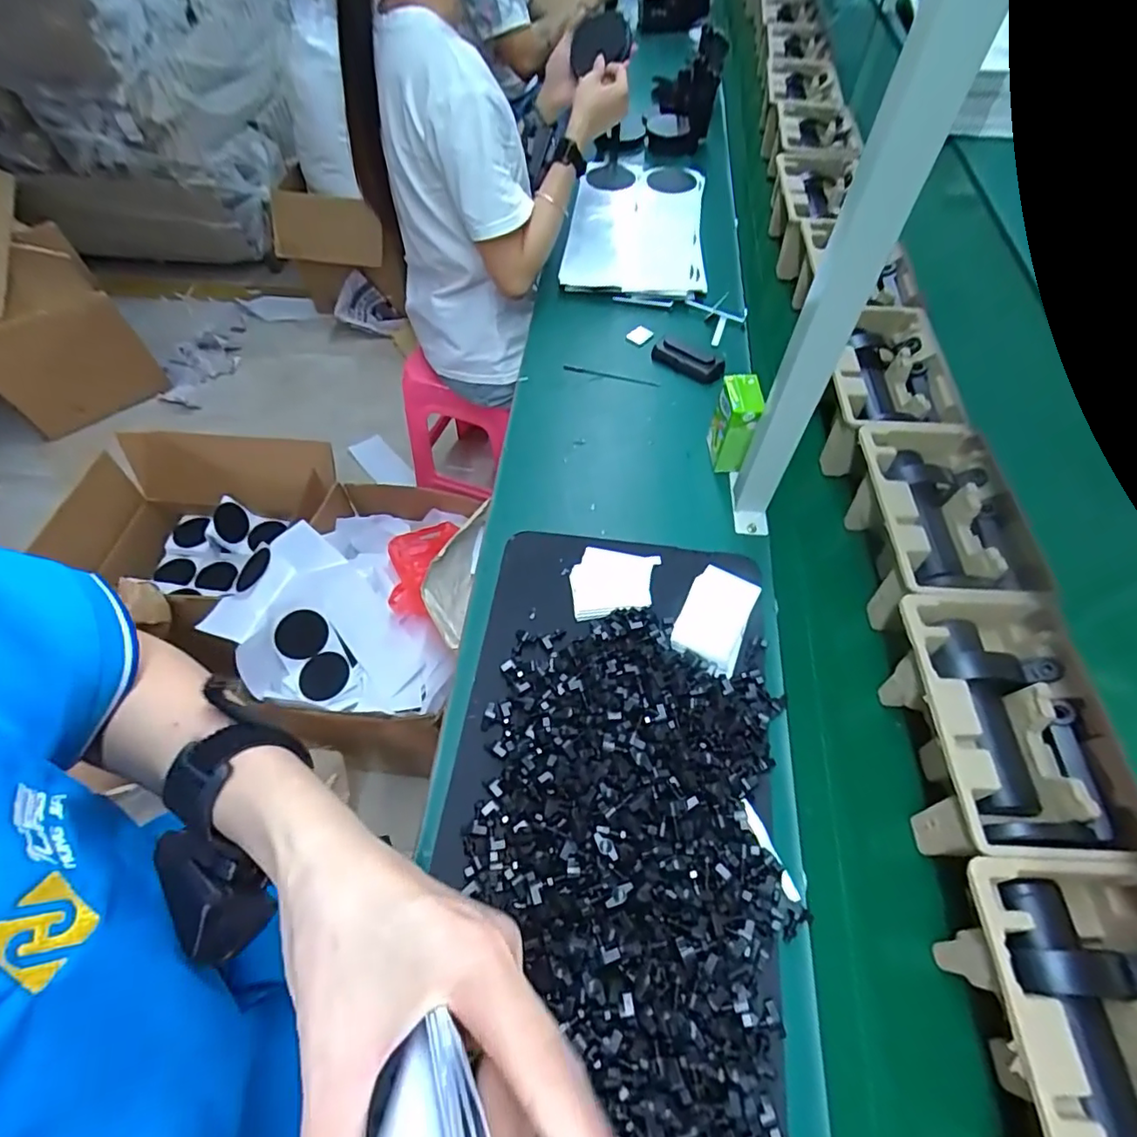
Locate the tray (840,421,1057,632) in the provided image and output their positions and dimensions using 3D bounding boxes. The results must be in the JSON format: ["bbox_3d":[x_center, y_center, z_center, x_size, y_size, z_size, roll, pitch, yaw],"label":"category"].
[{"bbox_3d":[0.405,-0.046,0.651,0.145,0.092,0.253,0,59,2],"label":"tray"}]

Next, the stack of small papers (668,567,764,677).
[{"bbox_3d":[0.153,0.053,0.599,0.068,0.015,0.099,24,79,10],"label":"stack of small papers"}]

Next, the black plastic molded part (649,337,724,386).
[{"bbox_3d":[0.179,-0.314,0.870,0.117,0.028,0.036,31,66,19],"label":"black plastic molded part"}]

